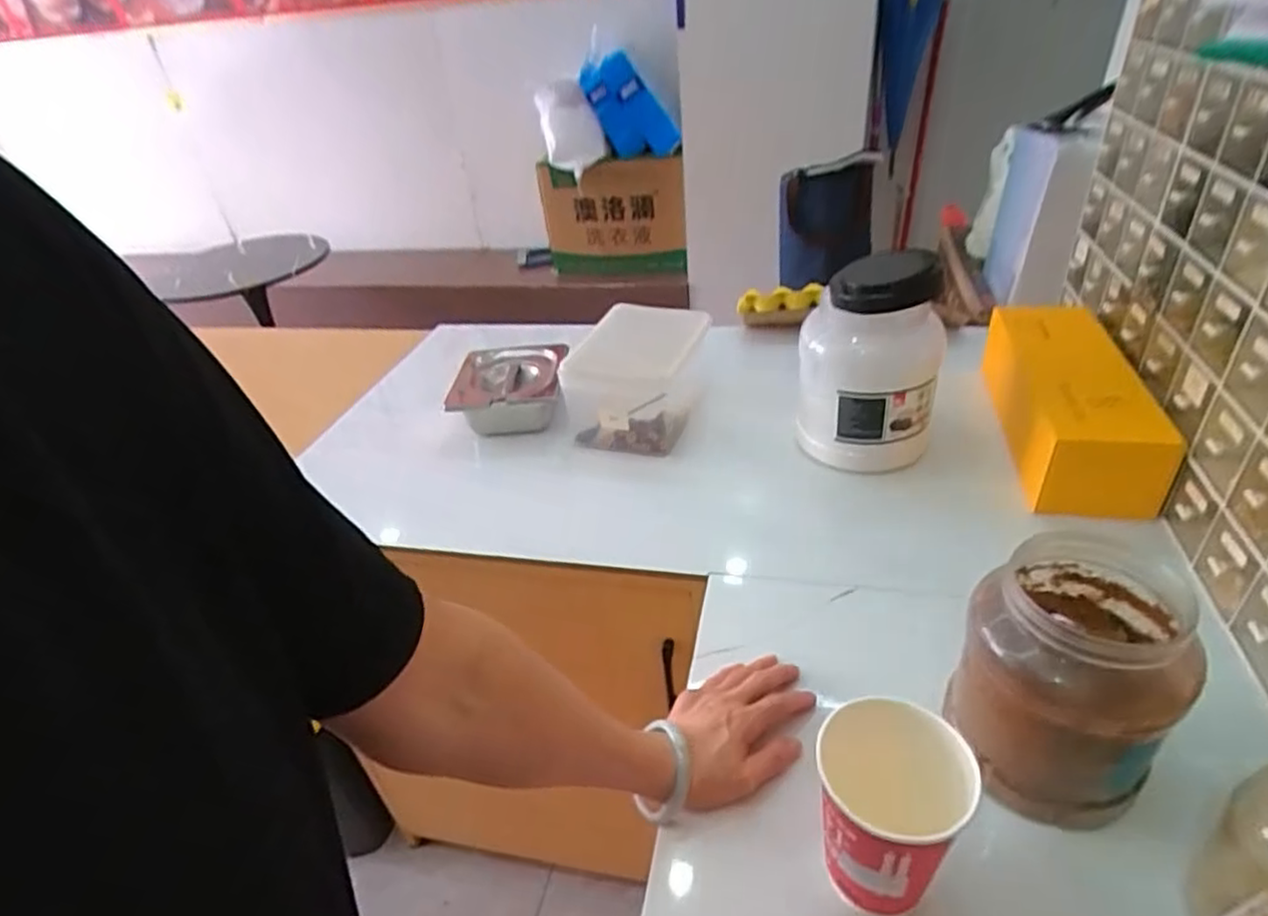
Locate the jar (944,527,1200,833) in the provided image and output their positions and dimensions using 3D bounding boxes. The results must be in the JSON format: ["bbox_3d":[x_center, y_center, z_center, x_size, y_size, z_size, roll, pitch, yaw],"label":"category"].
[{"bbox_3d":[0.302,0.155,0.484,0.121,0.177,0.140,10,38,22],"label":"jar"}]

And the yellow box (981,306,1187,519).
[{"bbox_3d":[0.519,-0.084,0.816,0.129,0.103,0.334,4,36,14],"label":"yellow box"}]

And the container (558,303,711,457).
[{"bbox_3d":[0.012,-0.114,0.978,0.161,0.150,0.225,5,37,15],"label":"container"}]

